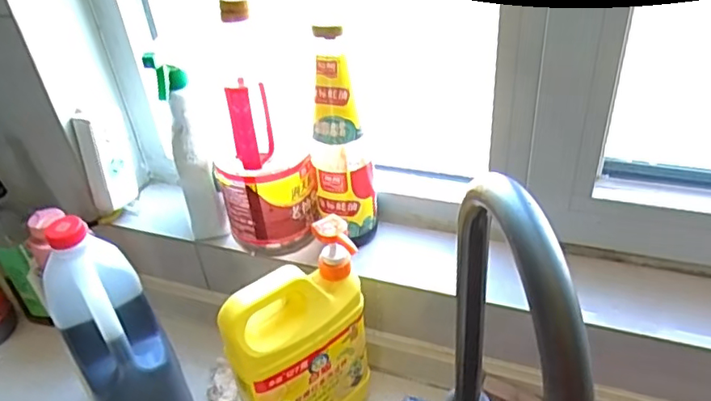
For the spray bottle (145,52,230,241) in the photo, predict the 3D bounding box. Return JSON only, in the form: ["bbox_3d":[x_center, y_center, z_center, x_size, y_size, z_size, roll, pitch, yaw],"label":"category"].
[{"bbox_3d":[-0.191,-0.051,0.661,0.047,0.209,0.053,-18,37,-14],"label":"spray bottle"}]

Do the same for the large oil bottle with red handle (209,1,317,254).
[{"bbox_3d":[-0.115,-0.077,0.637,0.099,0.276,0.118,-18,37,-14],"label":"large oil bottle with red handle"}]

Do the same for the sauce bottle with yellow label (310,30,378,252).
[{"bbox_3d":[-0.017,-0.060,0.631,0.066,0.222,0.072,-9,36,-2],"label":"sauce bottle with yellow label"}]

